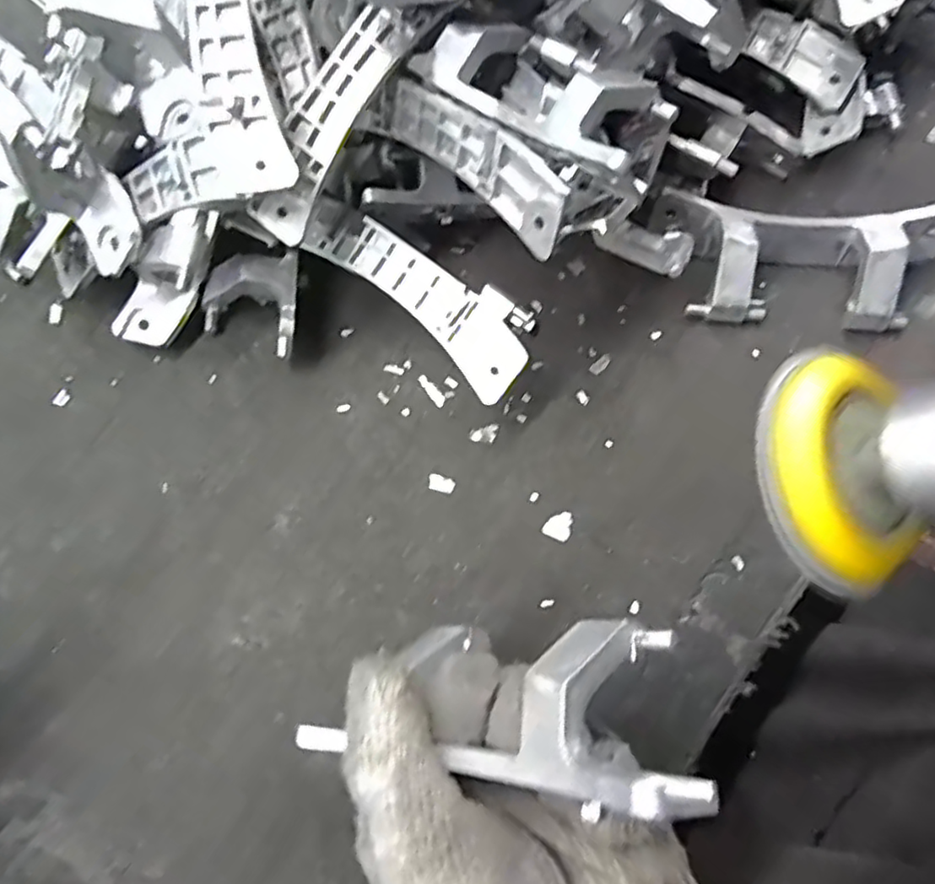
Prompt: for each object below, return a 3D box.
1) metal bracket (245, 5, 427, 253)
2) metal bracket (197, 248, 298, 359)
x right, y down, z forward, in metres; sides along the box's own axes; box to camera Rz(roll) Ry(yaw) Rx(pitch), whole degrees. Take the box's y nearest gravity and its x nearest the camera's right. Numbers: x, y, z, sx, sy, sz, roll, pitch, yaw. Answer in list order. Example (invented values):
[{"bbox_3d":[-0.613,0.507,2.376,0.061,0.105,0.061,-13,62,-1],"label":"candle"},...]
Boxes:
[{"bbox_3d":[-0.062,-0.144,0.290,0.028,0.006,0.111,30,95,-12],"label":"metal bracket"},{"bbox_3d":[-0.113,-0.071,0.336,0.051,0.032,0.043,4,69,3],"label":"metal bracket"}]

